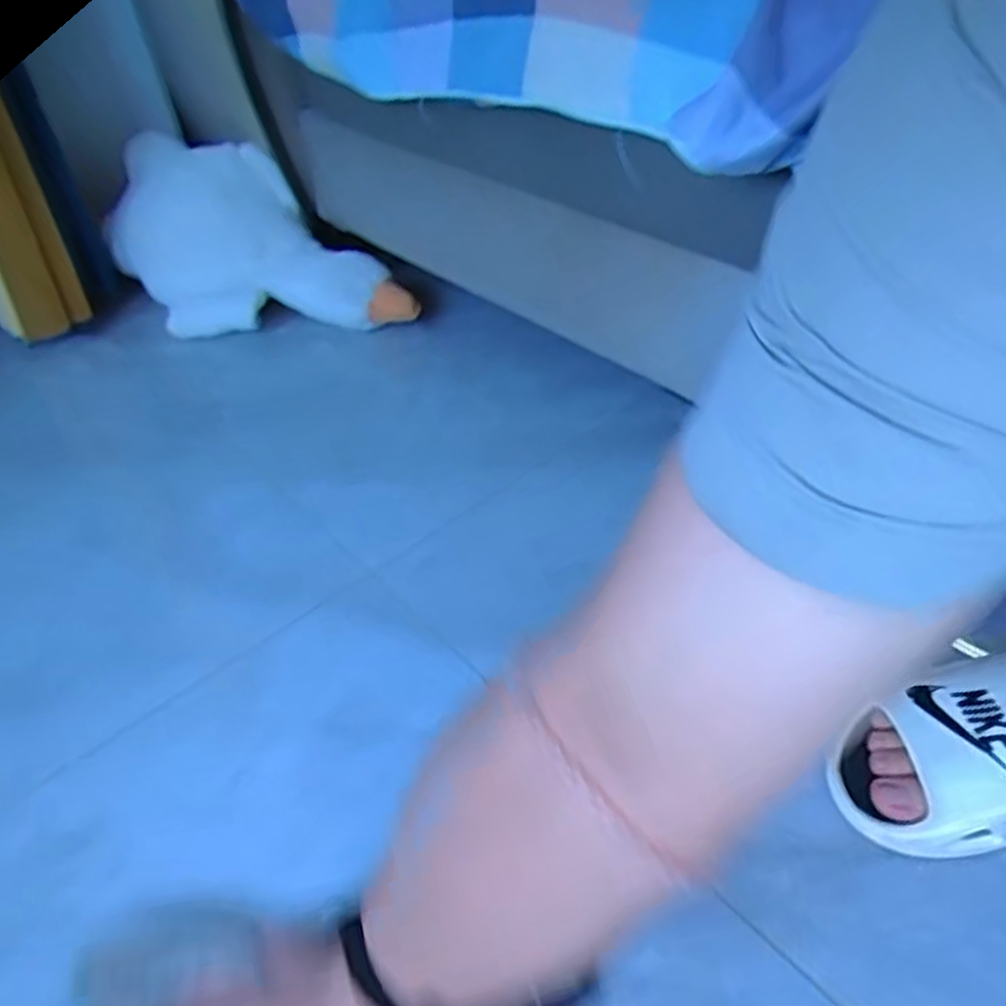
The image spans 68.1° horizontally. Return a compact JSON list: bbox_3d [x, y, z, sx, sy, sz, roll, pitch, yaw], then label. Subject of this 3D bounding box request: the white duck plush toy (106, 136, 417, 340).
[{"bbox_3d":[-0.362,-0.361,1.047,0.437,0.207,0.204,23,49,26],"label":"white duck plush toy"}]

